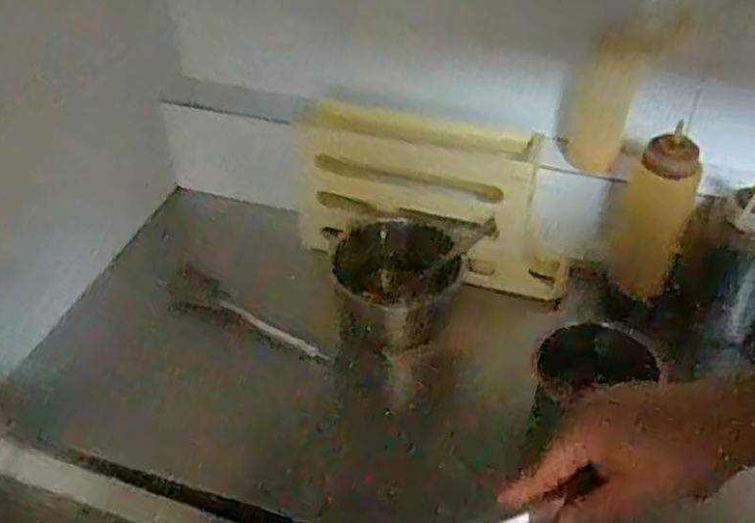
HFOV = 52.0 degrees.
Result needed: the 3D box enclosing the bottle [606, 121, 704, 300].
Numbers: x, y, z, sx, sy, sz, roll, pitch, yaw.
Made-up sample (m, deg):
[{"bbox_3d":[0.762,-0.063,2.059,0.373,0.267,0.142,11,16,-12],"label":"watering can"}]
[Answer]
[{"bbox_3d":[0.325,-0.054,0.918,0.079,0.232,0.066,16,45,18],"label":"bottle"}]

